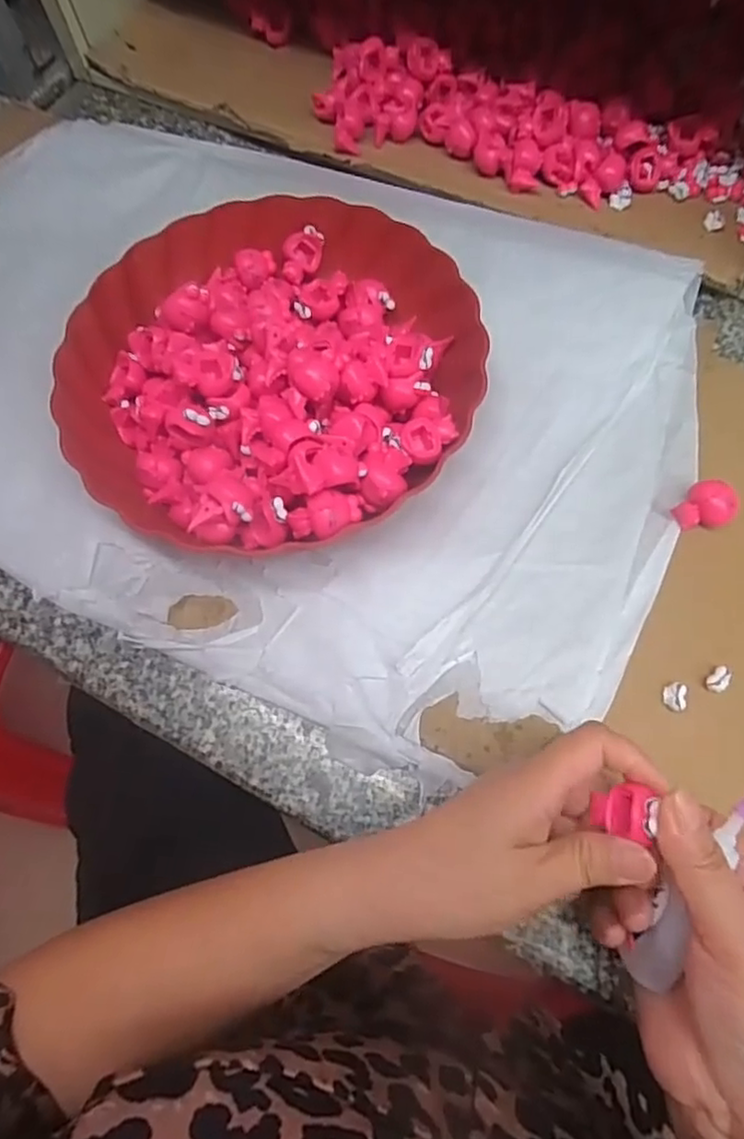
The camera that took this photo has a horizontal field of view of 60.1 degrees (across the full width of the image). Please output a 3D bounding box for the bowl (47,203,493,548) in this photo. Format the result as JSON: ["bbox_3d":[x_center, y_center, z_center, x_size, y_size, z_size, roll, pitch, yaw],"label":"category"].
[{"bbox_3d":[-0.061,-0.122,0.380,0.232,0.061,0.235,-1,69,2],"label":"bowl"}]

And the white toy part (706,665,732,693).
[{"bbox_3d":[0.178,0.056,0.328,0.010,0.006,0.014,39,76,15],"label":"white toy part"}]

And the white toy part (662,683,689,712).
[{"bbox_3d":[0.155,0.064,0.326,0.012,0.005,0.015,11,70,6],"label":"white toy part"}]

